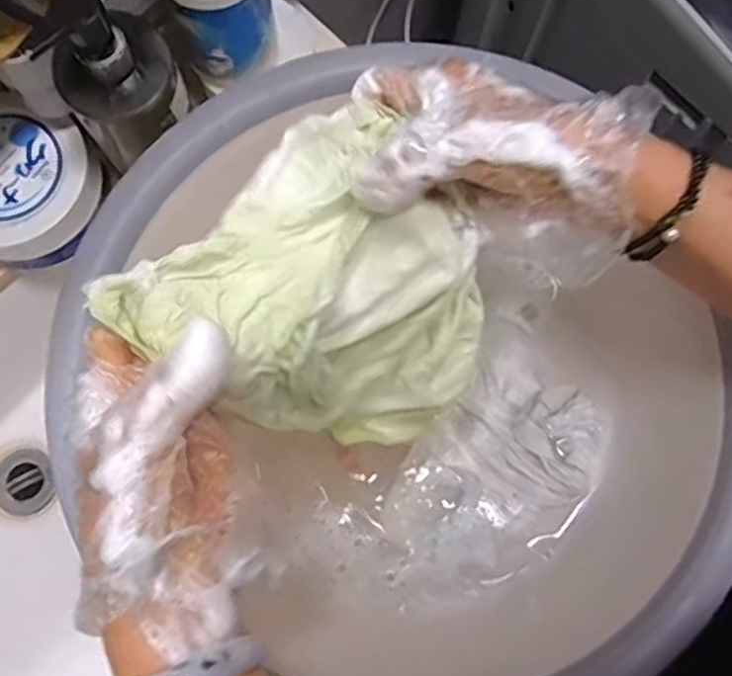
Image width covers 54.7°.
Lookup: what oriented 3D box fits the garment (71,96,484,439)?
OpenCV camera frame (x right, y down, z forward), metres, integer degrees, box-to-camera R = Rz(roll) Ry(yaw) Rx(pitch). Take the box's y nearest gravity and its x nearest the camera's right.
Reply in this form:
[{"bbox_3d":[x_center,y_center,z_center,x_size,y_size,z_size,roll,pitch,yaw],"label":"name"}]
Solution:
[{"bbox_3d":[-0.017,-0.013,0.383,0.147,0.106,0.155,42,80,8],"label":"garment"}]

